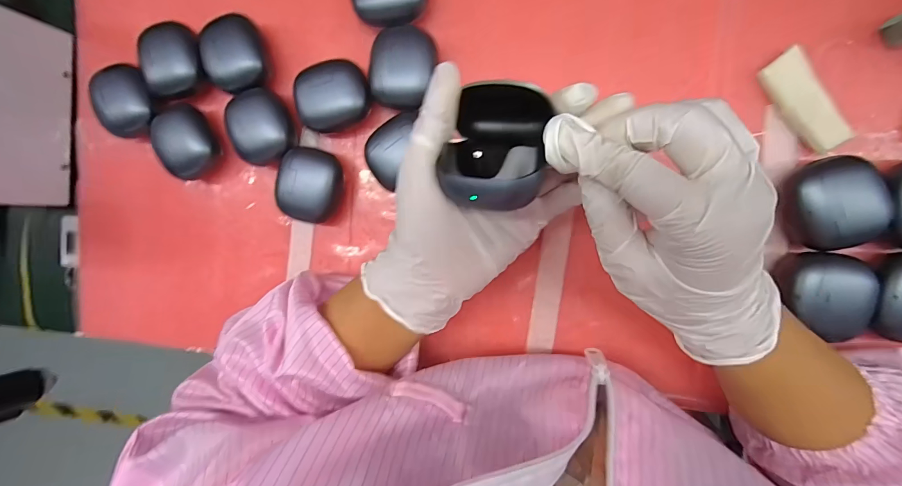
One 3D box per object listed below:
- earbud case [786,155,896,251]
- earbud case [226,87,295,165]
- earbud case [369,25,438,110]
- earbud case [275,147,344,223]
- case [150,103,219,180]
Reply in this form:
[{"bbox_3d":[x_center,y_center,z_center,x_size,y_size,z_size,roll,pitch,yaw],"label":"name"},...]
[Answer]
[{"bbox_3d":[0.245,-0.026,0.243,0.044,0.029,0.055,-13,92,10],"label":"earbud case"},{"bbox_3d":[-0.146,-0.091,0.300,0.045,0.025,0.056,-5,93,9],"label":"earbud case"},{"bbox_3d":[-0.034,-0.126,0.280,0.044,0.027,0.054,6,95,8],"label":"earbud case"},{"bbox_3d":[-0.108,-0.044,0.297,0.045,0.031,0.054,12,96,8],"label":"earbud case"},{"bbox_3d":[-0.215,-0.083,0.314,0.045,0.031,0.054,-32,89,10],"label":"case"}]

